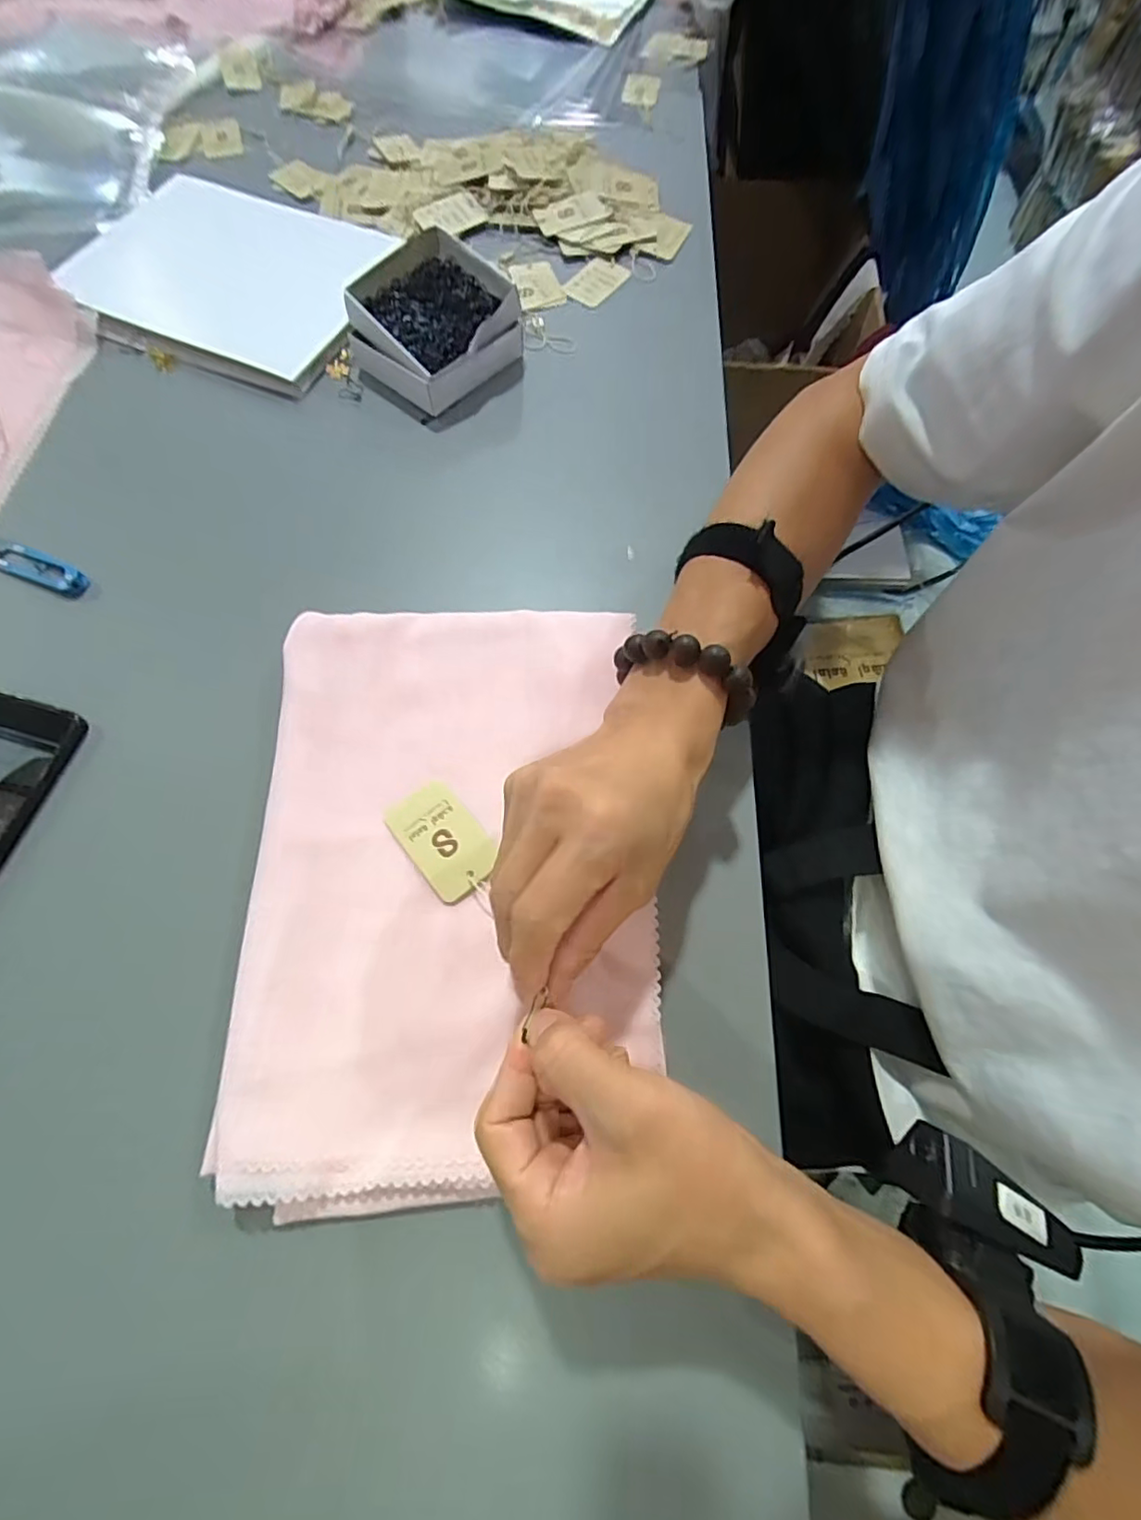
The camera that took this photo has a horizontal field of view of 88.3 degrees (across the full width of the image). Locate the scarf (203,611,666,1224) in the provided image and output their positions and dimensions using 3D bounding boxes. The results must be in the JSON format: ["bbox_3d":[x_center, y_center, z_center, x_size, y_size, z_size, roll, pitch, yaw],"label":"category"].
[{"bbox_3d":[-0.063,0.053,0.321,0.207,0.021,0.314,-1,68,1],"label":"scarf"}]

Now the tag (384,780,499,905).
[{"bbox_3d":[-0.073,0.044,0.333,0.041,0.004,0.068,-41,73,-14],"label":"tag"}]

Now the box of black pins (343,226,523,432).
[{"bbox_3d":[-0.113,-0.352,0.472,0.118,0.052,0.115,38,73,15],"label":"box of black pins"}]

